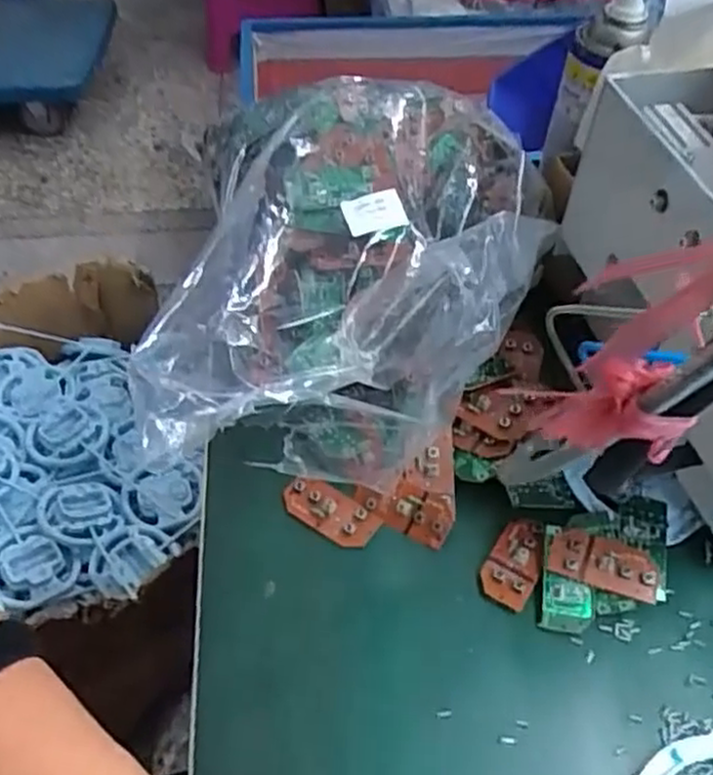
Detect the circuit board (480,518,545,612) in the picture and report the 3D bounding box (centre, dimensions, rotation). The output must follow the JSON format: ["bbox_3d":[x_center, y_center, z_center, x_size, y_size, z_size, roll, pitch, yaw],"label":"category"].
[{"bbox_3d":[0.094,0.101,0.441,0.030,0.006,0.057,26,53,20],"label":"circuit board"}]

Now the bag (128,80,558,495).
[{"bbox_3d":[0.003,-0.082,0.508,0.239,0.125,0.308,3,48,1],"label":"bag"}]

